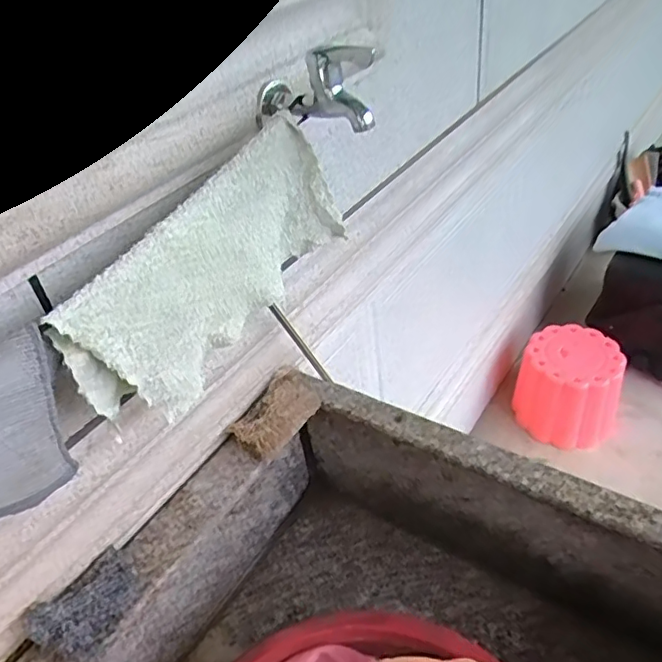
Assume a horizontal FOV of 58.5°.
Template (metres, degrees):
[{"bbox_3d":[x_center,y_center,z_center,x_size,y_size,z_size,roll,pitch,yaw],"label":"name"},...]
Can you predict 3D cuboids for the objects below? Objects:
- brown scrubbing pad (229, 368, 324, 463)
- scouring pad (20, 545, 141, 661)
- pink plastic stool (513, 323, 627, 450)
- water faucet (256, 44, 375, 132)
[{"bbox_3d":[-0.059,0.092,0.692,0.059,0.033,0.122,20,47,29],"label":"brown scrubbing pad"},{"bbox_3d":[-0.217,0.247,0.531,0.062,0.016,0.094,48,44,11],"label":"scouring pad"},{"bbox_3d":[0.610,0.142,1.510,0.233,0.214,0.224,18,46,28],"label":"pink plastic stool"},{"bbox_3d":[-0.011,-0.214,0.517,0.122,0.069,0.052,15,46,33],"label":"water faucet"}]

